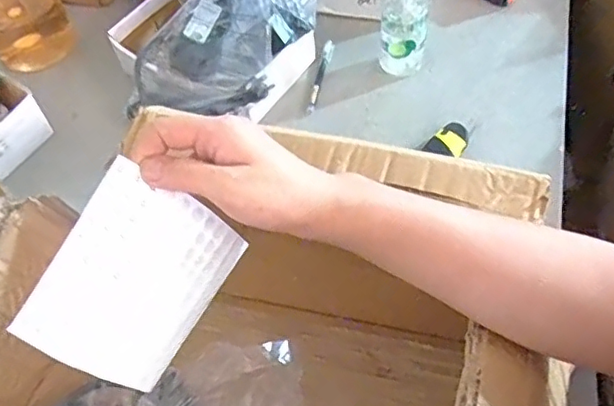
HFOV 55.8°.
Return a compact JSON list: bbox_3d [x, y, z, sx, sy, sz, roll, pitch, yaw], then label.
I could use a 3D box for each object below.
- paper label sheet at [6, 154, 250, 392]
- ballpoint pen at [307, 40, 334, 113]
[{"bbox_3d":[-0.109,0.053,0.384,0.024,0.111,0.122,5,63,58],"label":"paper label sheet"},{"bbox_3d":[0.020,-0.176,0.799,0.014,0.010,0.139,7,55,11],"label":"ballpoint pen"}]

